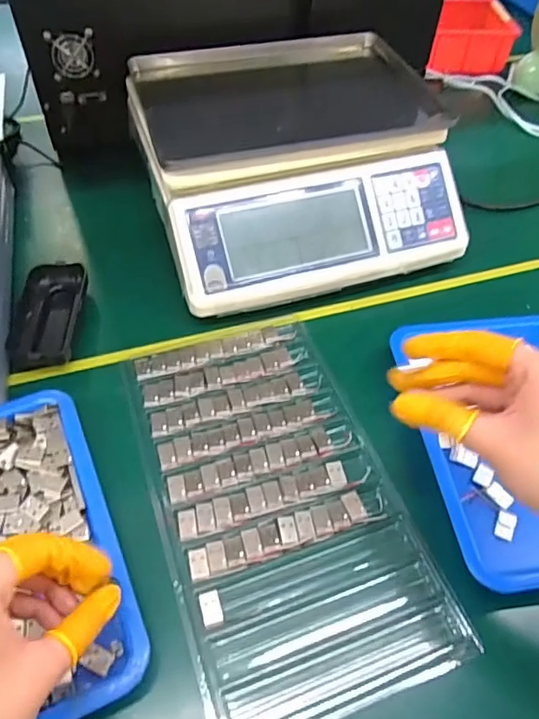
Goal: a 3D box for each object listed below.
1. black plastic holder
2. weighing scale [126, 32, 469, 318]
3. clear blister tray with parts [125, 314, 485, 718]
[{"bbox_3d":[-0.194,-0.038,0.473,0.050,0.026,0.109,1,52,-1],"label":"black plastic holder"},{"bbox_3d":[0.024,-0.201,0.545,0.279,0.106,0.293,-14,54,-12],"label":"weighing scale"},{"bbox_3d":[0.000,0.090,0.385,0.161,0.010,0.287,-16,54,-14],"label":"clear blister tray with parts"}]

